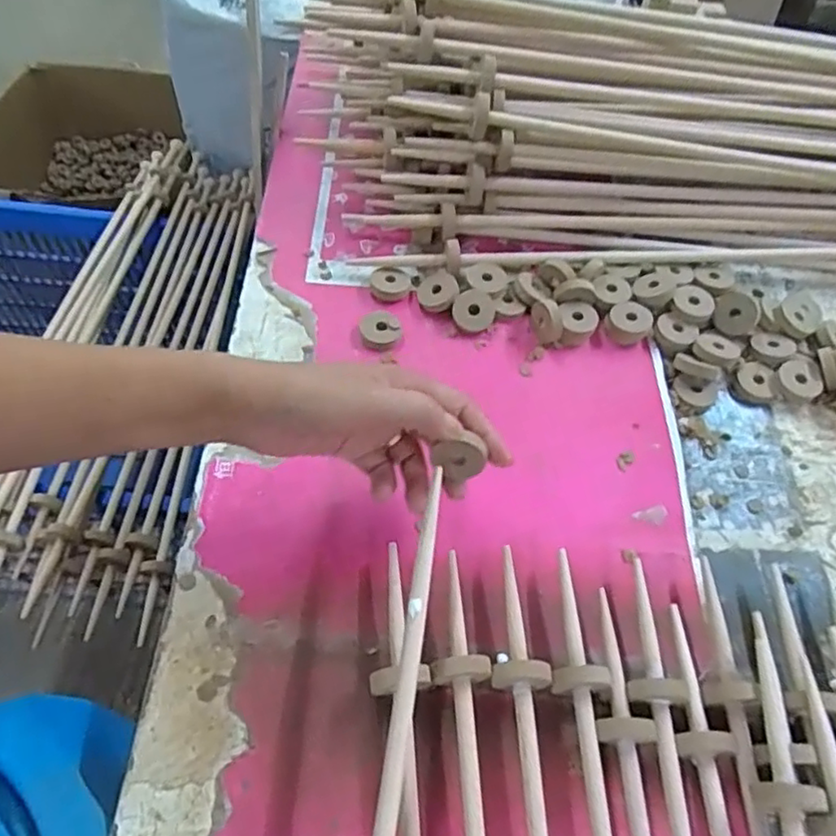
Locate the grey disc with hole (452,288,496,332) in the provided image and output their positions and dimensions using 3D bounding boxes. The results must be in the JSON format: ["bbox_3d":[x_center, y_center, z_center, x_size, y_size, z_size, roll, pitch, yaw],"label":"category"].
[{"bbox_3d":[0.047,-0.090,0.547,0.036,0.005,0.036,1,85,-12],"label":"grey disc with hole"}]

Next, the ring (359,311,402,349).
[{"bbox_3d":[-0.031,-0.073,0.538,0.033,0.011,0.032,2,59,-3],"label":"ring"}]

